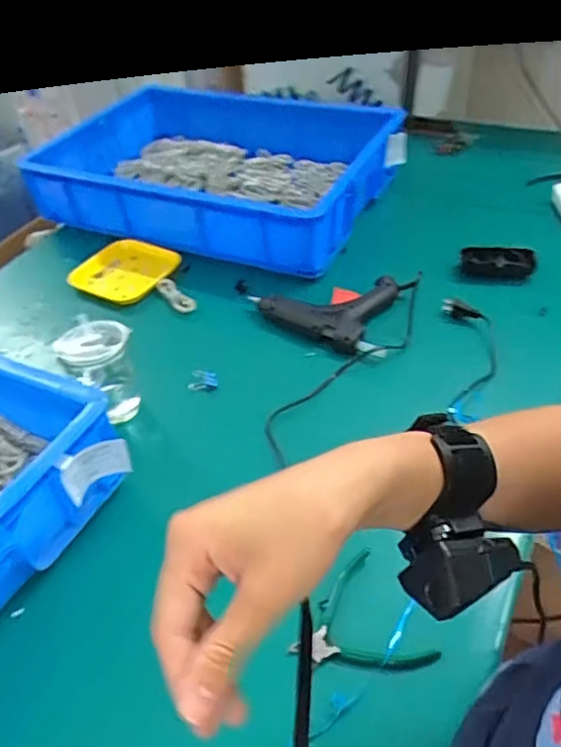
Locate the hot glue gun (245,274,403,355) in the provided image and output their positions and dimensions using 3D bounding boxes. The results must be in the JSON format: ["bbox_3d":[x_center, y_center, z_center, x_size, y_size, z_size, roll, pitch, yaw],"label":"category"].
[{"bbox_3d":[0.061,-0.098,0.784,0.154,0.030,0.125,23,51,26],"label":"hot glue gun"}]

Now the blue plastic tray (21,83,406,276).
[{"bbox_3d":[-0.113,-0.352,0.992,0.610,0.121,0.303,20,49,24],"label":"blue plastic tray"}]

